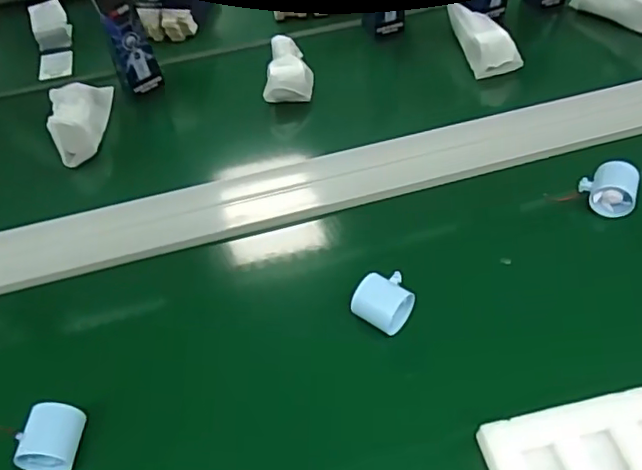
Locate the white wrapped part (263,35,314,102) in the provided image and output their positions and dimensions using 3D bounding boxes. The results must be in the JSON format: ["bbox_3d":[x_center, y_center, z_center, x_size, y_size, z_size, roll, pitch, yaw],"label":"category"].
[{"bbox_3d":[-0.051,-0.296,1.020,0.079,0.052,0.158,0,49,5],"label":"white wrapped part"}]

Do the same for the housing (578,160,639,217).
[{"bbox_3d":[0.383,-0.064,0.793,0.066,0.046,0.056,15,52,17],"label":"housing"}]

